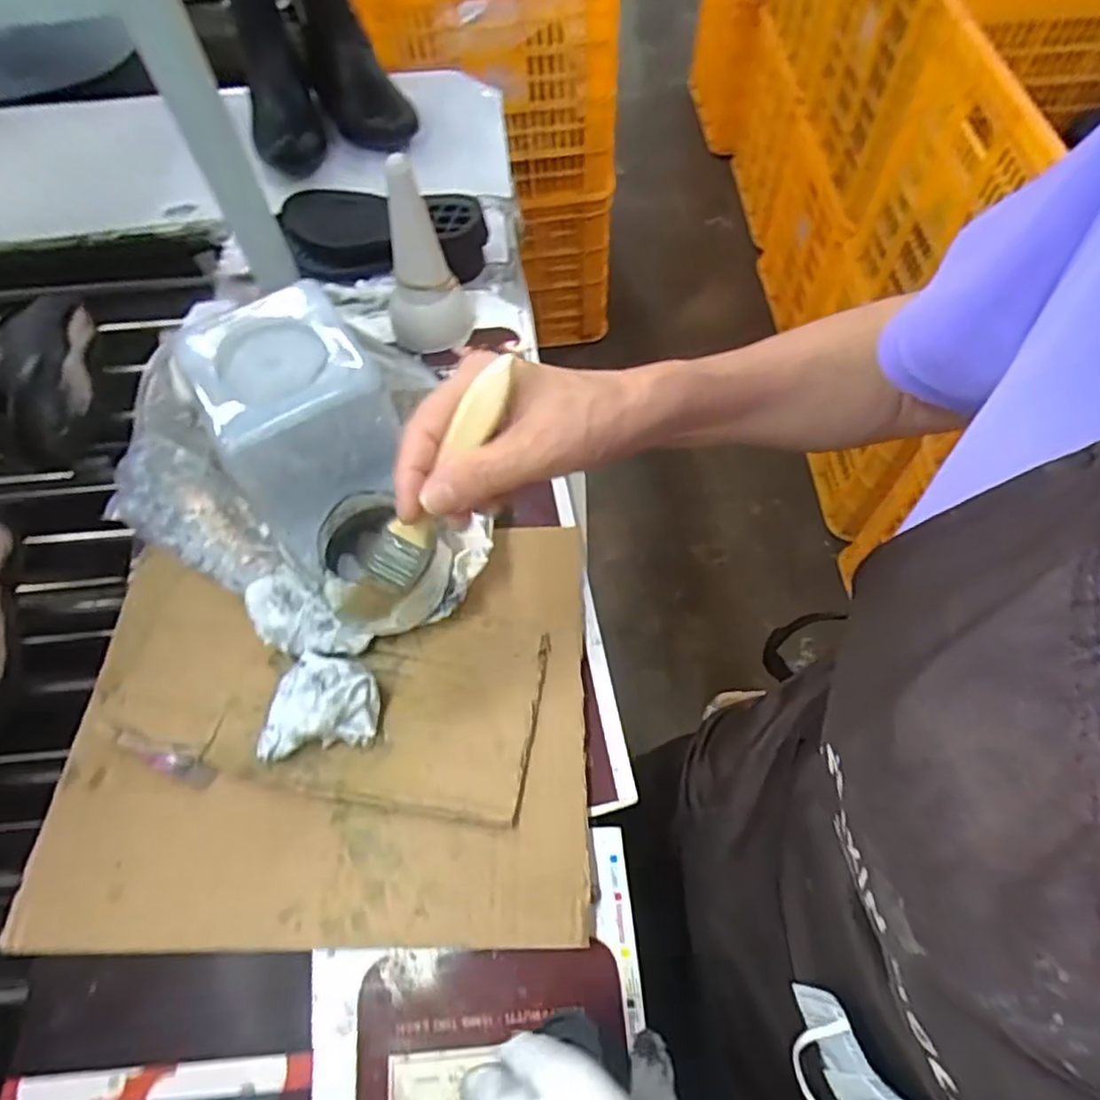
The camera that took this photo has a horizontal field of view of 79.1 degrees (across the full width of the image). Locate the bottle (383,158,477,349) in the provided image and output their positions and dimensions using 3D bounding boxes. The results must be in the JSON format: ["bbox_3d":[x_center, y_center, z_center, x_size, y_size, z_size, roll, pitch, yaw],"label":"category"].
[{"bbox_3d":[-0.104,-0.232,0.529,0.068,0.147,0.061,-13,62,-4],"label":"bottle"}]

